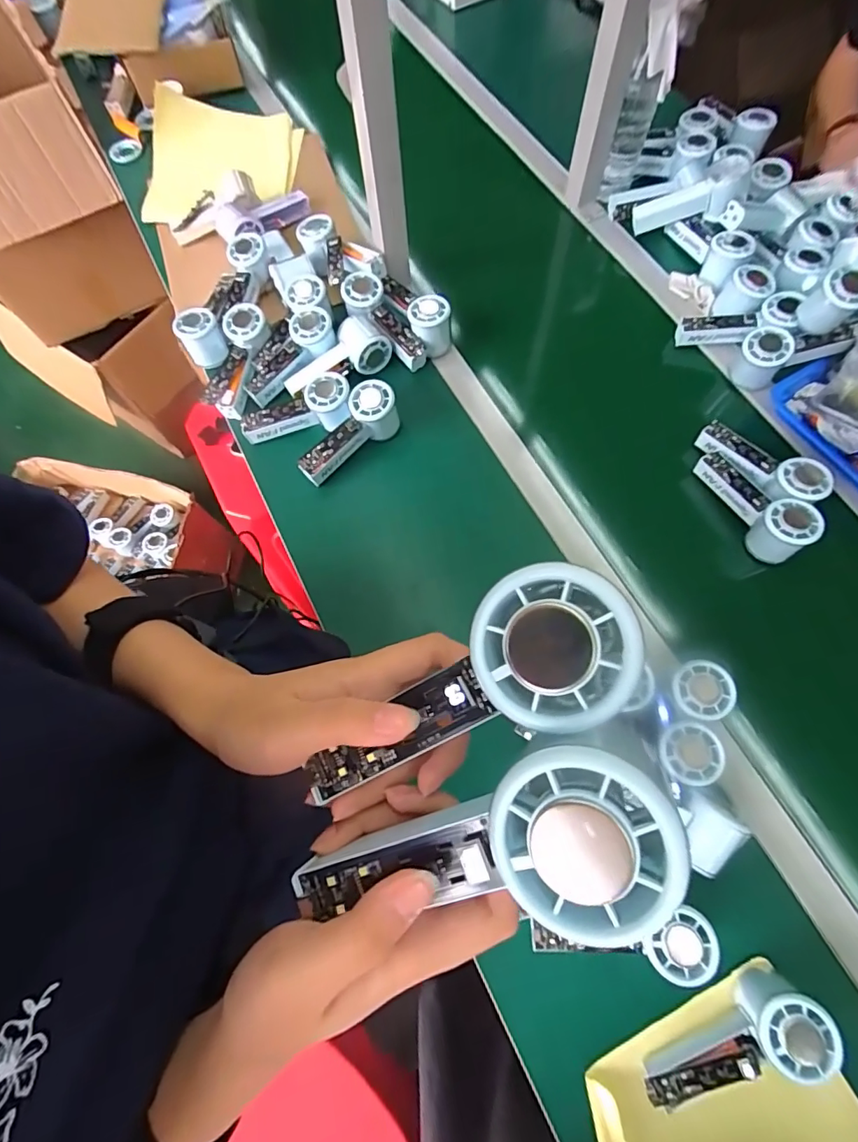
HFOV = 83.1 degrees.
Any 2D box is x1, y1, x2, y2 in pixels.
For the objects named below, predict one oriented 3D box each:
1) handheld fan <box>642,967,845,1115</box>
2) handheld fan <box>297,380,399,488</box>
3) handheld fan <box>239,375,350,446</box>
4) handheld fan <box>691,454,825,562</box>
[{"bbox_3d":[0.254,0.399,0.402,0.155,0.056,0.060,-27,72,-7],"label":"handheld fan"},{"bbox_3d":[-0.103,-0.175,0.622,0.053,0.055,0.148,41,77,15],"label":"handheld fan"},{"bbox_3d":[-0.174,-0.211,0.640,0.153,0.042,0.065,-16,70,11],"label":"handheld fan"},{"bbox_3d":[0.389,-0.086,0.576,0.049,0.059,0.148,-26,71,-6],"label":"handheld fan"}]

